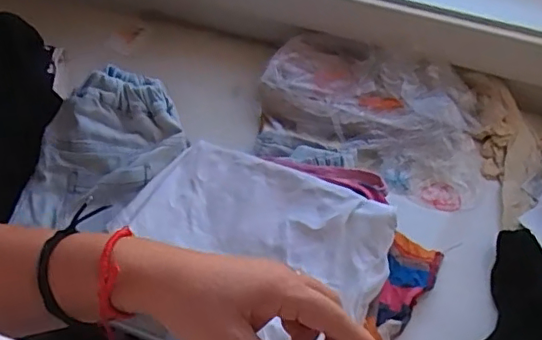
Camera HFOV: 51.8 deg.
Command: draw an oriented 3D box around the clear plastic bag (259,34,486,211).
[{"bbox_3d":[0.124,-0.070,0.685,0.293,0.065,0.154,20,58,14],"label":"clear plastic bag"}]

